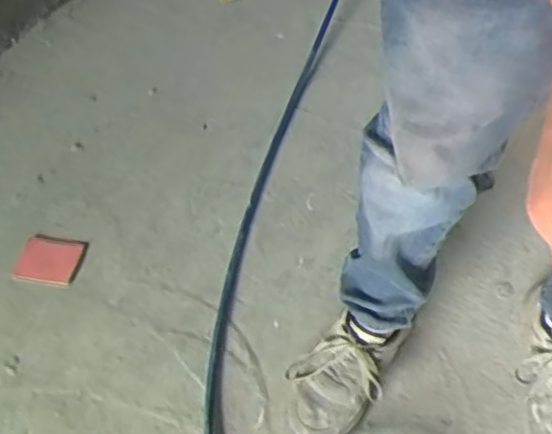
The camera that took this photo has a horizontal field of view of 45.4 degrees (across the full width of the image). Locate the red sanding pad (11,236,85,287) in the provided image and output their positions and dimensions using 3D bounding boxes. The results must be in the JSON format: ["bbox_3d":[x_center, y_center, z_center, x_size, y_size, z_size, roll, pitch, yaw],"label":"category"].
[{"bbox_3d":[-0.369,0.068,1.066,0.101,0.008,0.080,7,57,6],"label":"red sanding pad"}]

